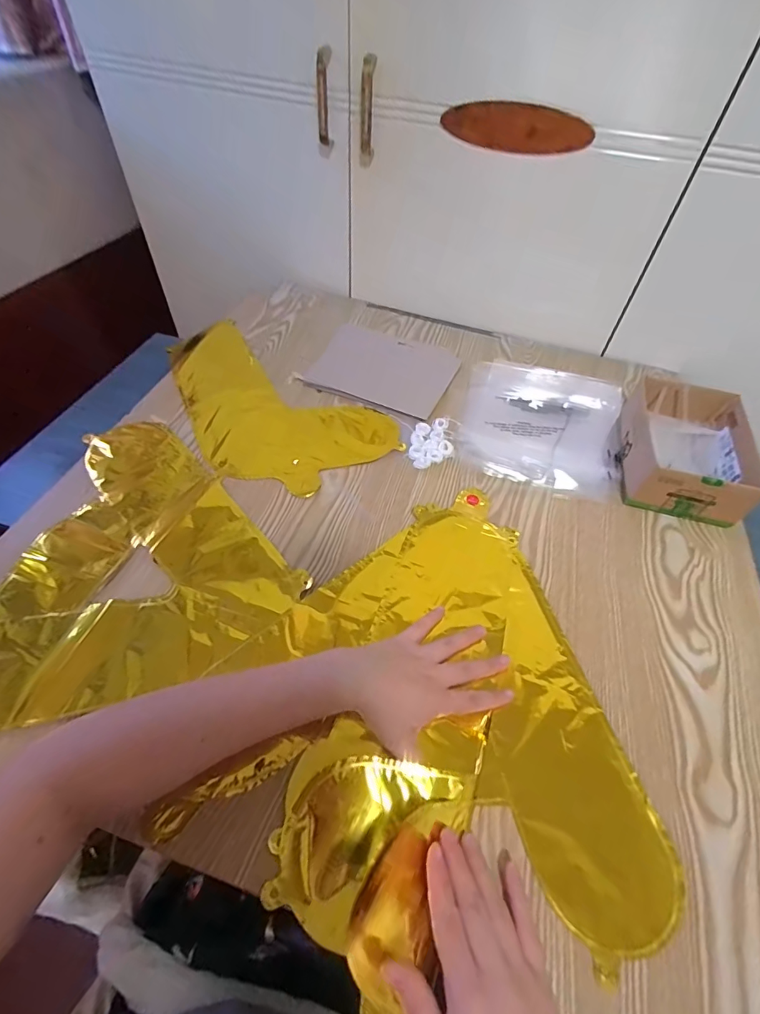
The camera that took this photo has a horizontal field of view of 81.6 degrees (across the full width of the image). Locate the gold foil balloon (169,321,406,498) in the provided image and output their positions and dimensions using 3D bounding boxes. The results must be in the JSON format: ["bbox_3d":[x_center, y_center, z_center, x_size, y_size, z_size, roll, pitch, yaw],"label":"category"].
[{"bbox_3d":[-0.164,-0.159,0.630,0.217,0.016,0.376,-28,59,-24],"label":"gold foil balloon"}]

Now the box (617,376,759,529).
[{"bbox_3d":[0.381,-0.070,0.553,0.122,0.074,0.180,17,52,9],"label":"box"}]

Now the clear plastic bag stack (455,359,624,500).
[{"bbox_3d":[0.232,-0.128,0.631,0.215,0.007,0.264,17,52,9],"label":"clear plastic bag stack"}]

